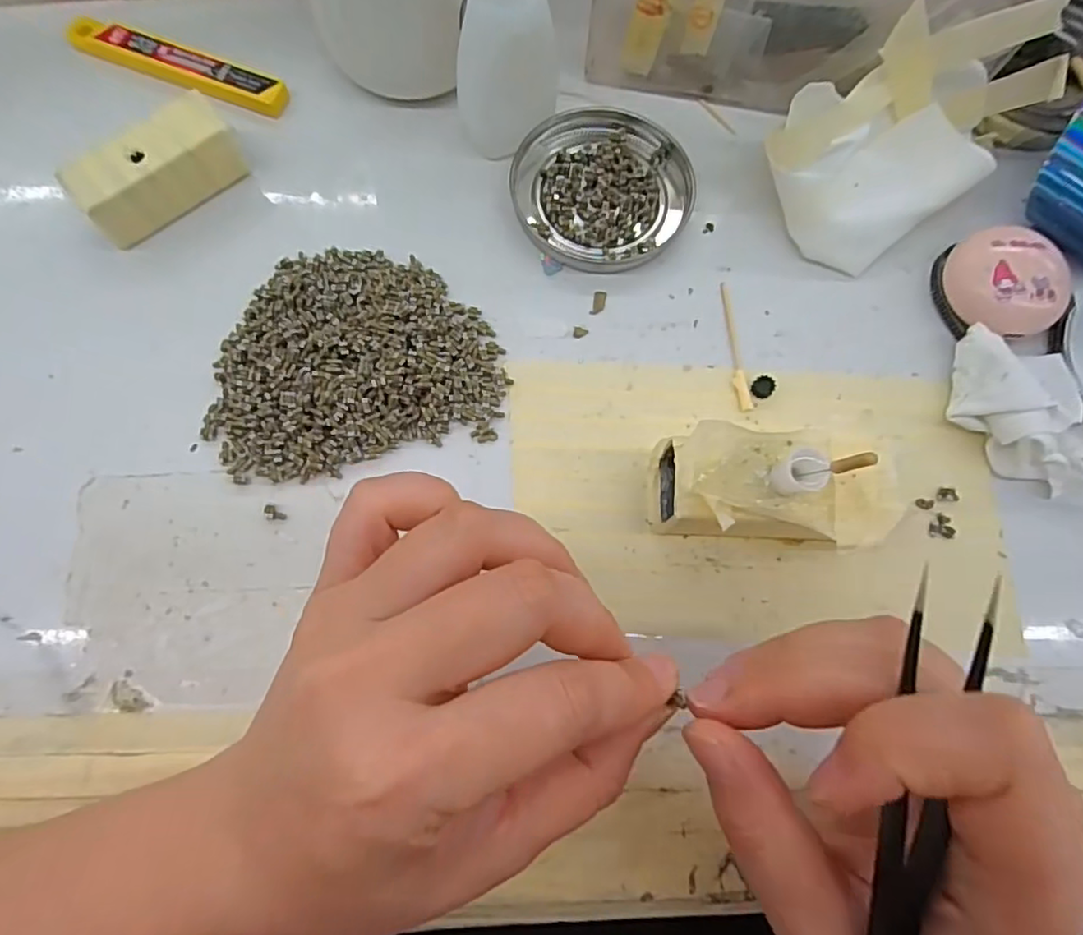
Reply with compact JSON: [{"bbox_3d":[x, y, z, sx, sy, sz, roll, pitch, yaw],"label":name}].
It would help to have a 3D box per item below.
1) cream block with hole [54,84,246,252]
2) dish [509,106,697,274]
[{"bbox_3d":[-0.158,-0.123,0.256,0.064,0.028,0.024,-38,80,-10],"label":"cream block with hole"},{"bbox_3d":[0.028,-0.125,0.273,0.079,0.009,0.077,0,76,-2],"label":"dish"}]

